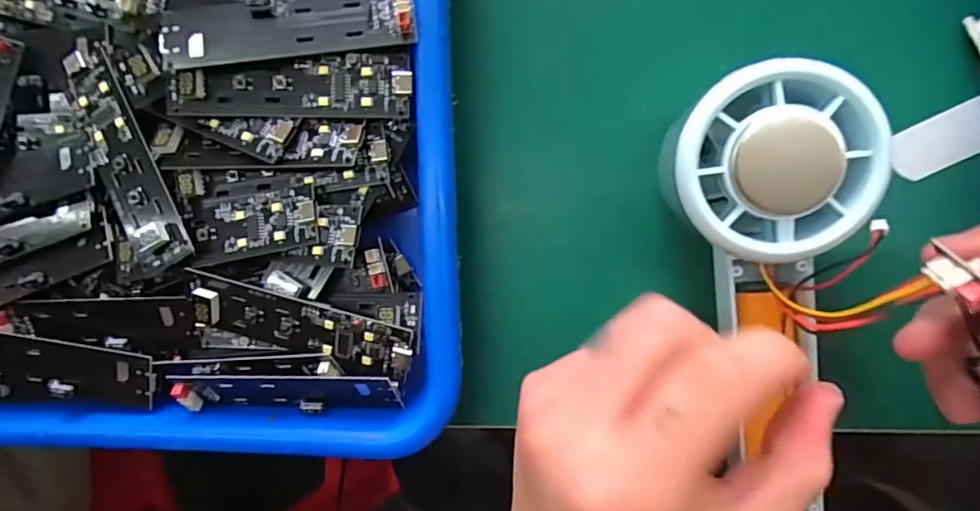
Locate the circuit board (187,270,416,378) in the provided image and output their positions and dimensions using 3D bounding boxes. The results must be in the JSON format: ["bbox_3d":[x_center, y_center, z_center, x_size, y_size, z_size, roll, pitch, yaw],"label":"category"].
[{"bbox_3d":[-0.072,0.028,0.204,0.085,0.013,0.023,15,91,9],"label":"circuit board"}]

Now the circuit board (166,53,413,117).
[{"bbox_3d":[-0.076,-0.064,0.201,0.091,0.006,0.022,1,97,2],"label":"circuit board"}]

